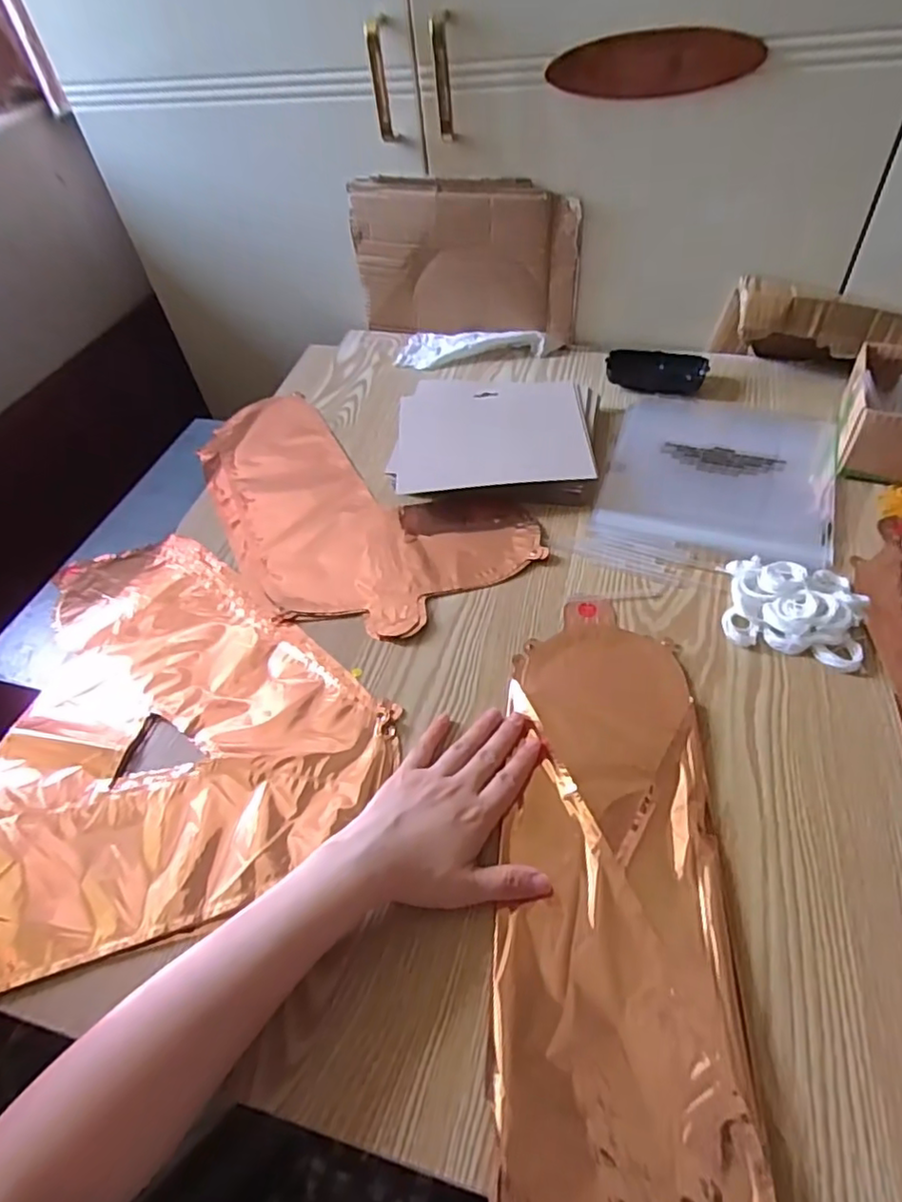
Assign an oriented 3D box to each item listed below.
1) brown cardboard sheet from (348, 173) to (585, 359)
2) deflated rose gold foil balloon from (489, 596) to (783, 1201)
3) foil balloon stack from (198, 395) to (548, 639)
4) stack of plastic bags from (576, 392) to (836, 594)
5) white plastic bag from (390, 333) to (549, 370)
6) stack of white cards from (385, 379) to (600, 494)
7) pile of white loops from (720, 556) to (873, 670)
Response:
[{"bbox_3d":[0.015,-0.411,0.759,0.275,0.179,0.026,13,52,17],"label":"brown cardboard sheet"},{"bbox_3d":[0.099,0.174,0.378,0.134,0.011,0.424,1,49,8],"label":"deflated rose gold foil balloon"},{"bbox_3d":[-0.124,-0.108,0.647,0.234,0.015,0.412,-34,54,-21],"label":"foil balloon stack"},{"bbox_3d":[0.256,-0.116,0.599,0.205,0.010,0.261,14,53,18],"label":"stack of plastic bags"},{"bbox_3d":[0.022,-0.318,0.778,0.175,0.029,0.070,14,53,17],"label":"white plastic bag"},{"bbox_3d":[0.048,-0.179,0.663,0.204,0.028,0.174,1,50,8],"label":"stack of white cards"},{"bbox_3d":[0.270,0.003,0.487,0.095,0.024,0.087,14,53,18],"label":"pile of white loops"}]

